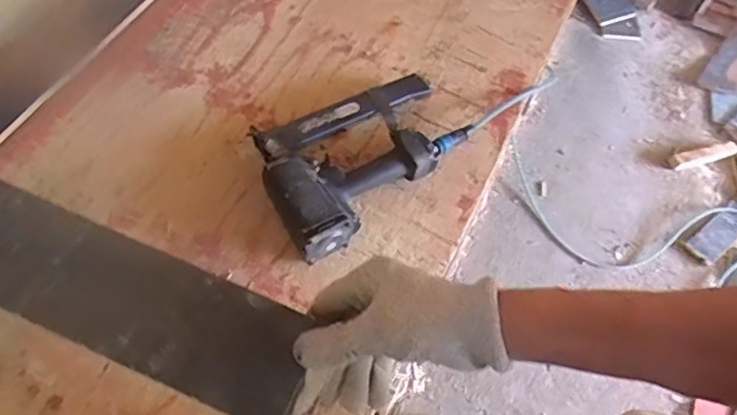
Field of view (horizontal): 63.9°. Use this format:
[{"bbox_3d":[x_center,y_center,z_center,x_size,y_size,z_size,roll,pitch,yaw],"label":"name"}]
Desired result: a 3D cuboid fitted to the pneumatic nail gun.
[{"bbox_3d":[-0.007,-0.076,0.875,0.309,0.078,0.216,-24,66,-16],"label":"pneumatic nail gun"}]

